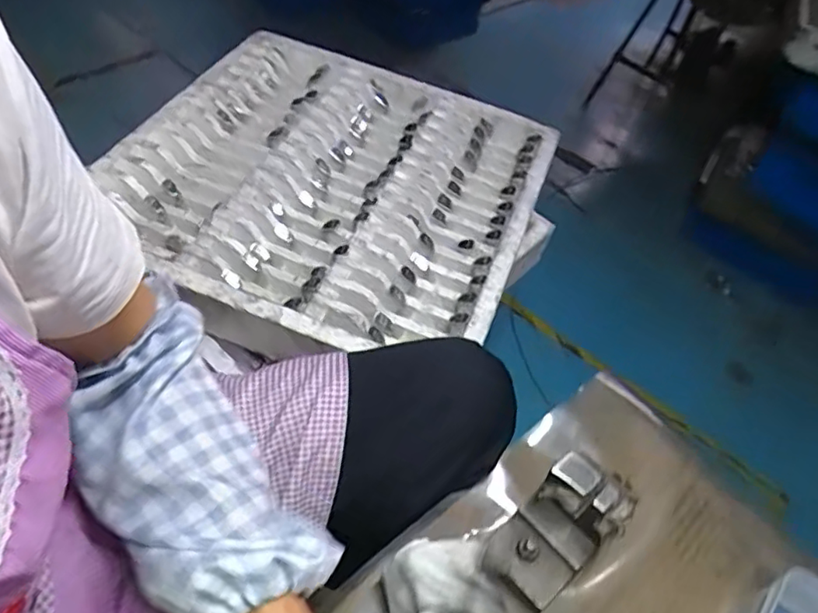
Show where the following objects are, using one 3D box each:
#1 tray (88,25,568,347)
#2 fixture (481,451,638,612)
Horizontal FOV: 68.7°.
[{"bbox_3d":[-0.102,-0.179,0.836,0.530,0.038,0.521,21,51,6],"label":"tray"},{"bbox_3d":[0.110,0.175,0.461,0.098,0.088,0.066,-26,58,-30],"label":"fixture"}]

